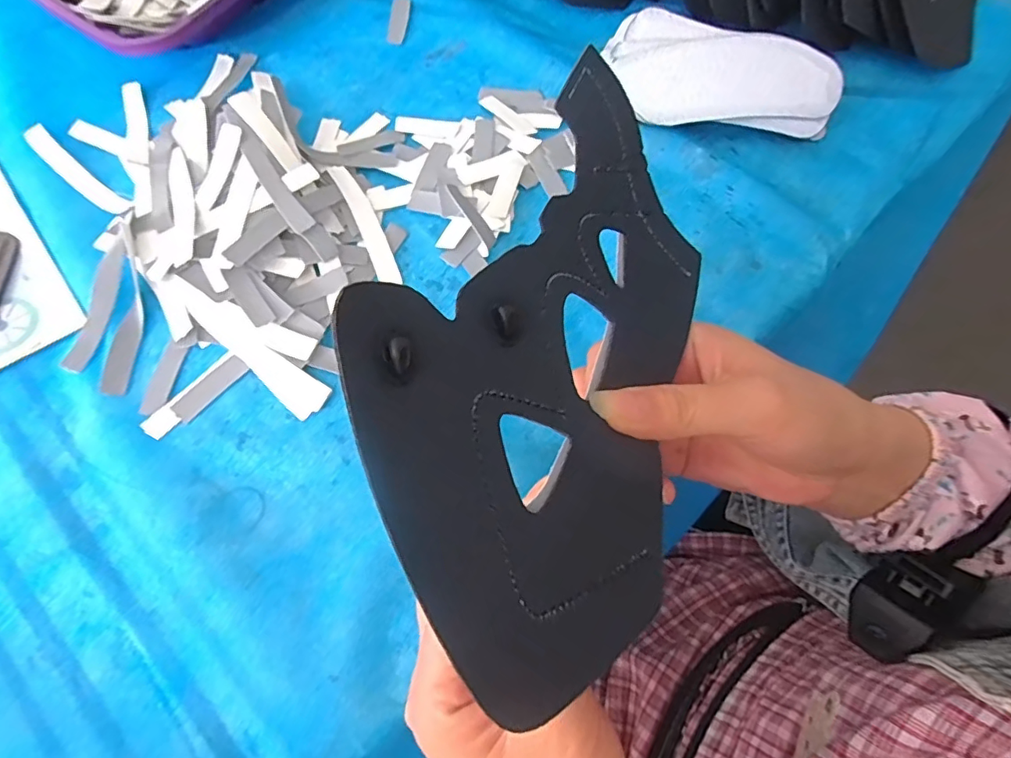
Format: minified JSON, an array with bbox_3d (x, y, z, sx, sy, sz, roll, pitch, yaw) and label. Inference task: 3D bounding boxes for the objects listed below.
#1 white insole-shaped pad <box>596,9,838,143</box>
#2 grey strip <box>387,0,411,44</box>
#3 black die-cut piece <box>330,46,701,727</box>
[{"bbox_3d":[0.142,-0.201,0.352,0.149,0.018,0.074,18,89,10],"label":"white insole-shaped pad"},{"bbox_3d":[-0.083,-0.277,0.406,0.015,0.004,0.049,5,69,2],"label":"grey strip"},{"bbox_3d":[0.024,-0.010,0.180,0.123,0.015,0.198,41,59,-12],"label":"black die-cut piece"}]

